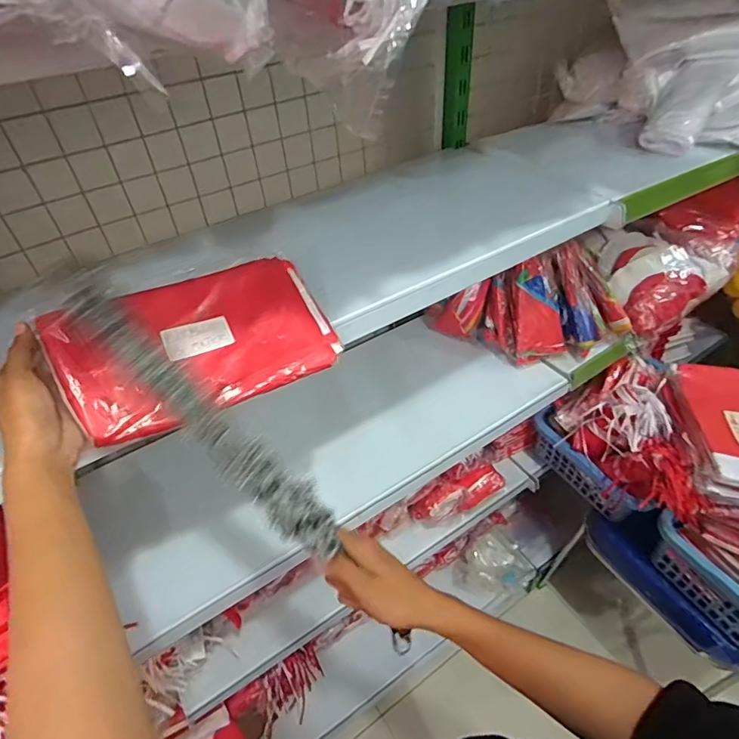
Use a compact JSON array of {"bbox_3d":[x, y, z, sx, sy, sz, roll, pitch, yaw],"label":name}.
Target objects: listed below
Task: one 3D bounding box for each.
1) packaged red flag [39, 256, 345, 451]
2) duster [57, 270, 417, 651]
[{"bbox_3d":[-0.160,-0.030,0.460,0.247,0.030,0.141,-23,76,-26],"label":"packaged red flag"},{"bbox_3d":[-0.112,0.078,0.428,0.434,0.032,0.045,46,57,0],"label":"duster"}]

